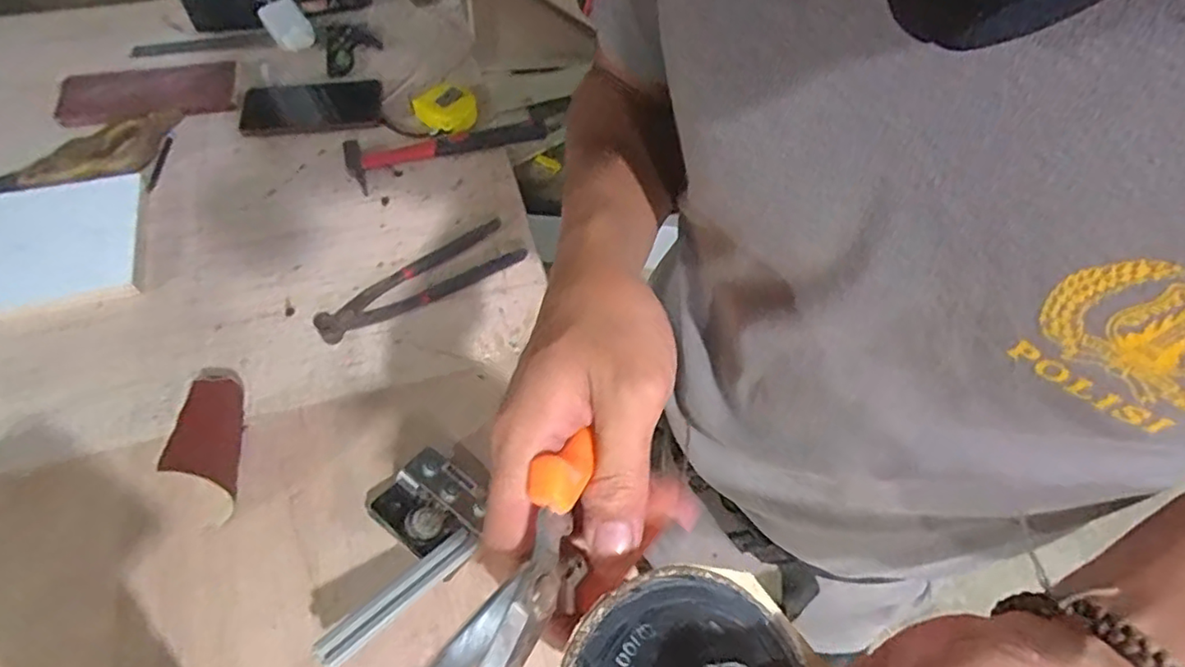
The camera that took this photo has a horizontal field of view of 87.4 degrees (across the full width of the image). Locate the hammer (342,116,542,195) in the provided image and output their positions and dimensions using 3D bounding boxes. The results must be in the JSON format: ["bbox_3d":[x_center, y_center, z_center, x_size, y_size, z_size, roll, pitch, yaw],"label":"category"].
[{"bbox_3d":[-0.173,-0.224,0.727,0.223,0.018,0.066,-21,62,-12],"label":"hammer"}]

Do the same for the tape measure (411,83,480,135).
[{"bbox_3d":[-0.178,-0.271,0.744,0.076,0.028,0.069,37,66,19],"label":"tape measure"}]

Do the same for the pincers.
[{"bbox_3d":[-0.178,-0.055,0.637,0.213,0.018,0.058,-31,64,-17],"label":"pincers"}]

